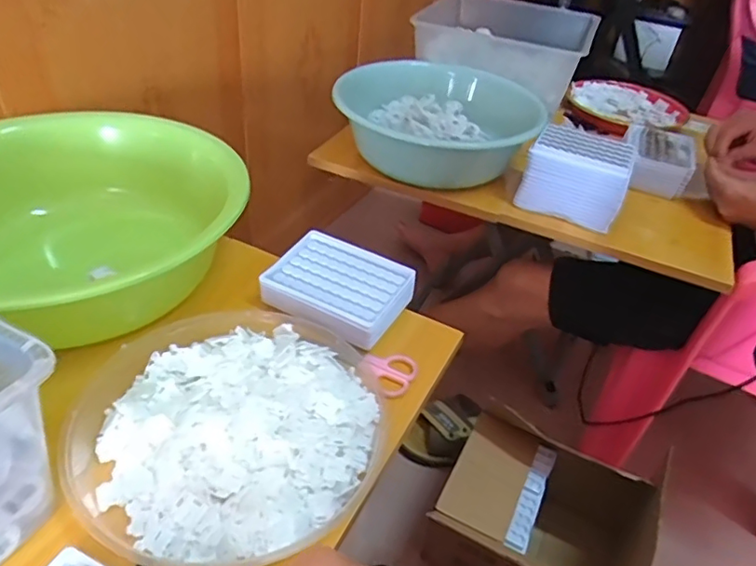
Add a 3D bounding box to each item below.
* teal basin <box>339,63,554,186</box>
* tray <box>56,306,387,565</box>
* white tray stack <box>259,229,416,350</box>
[{"bbox_3d":[0.080,-0.228,0.824,0.287,0.114,0.219,12,39,7],"label":"teal basin"},{"bbox_3d":[-0.122,0.109,0.460,0.243,0.047,0.222,4,39,-3],"label":"tray"},{"bbox_3d":[-0.040,0.002,0.595,0.141,0.031,0.104,20,41,16],"label":"white tray stack"}]

